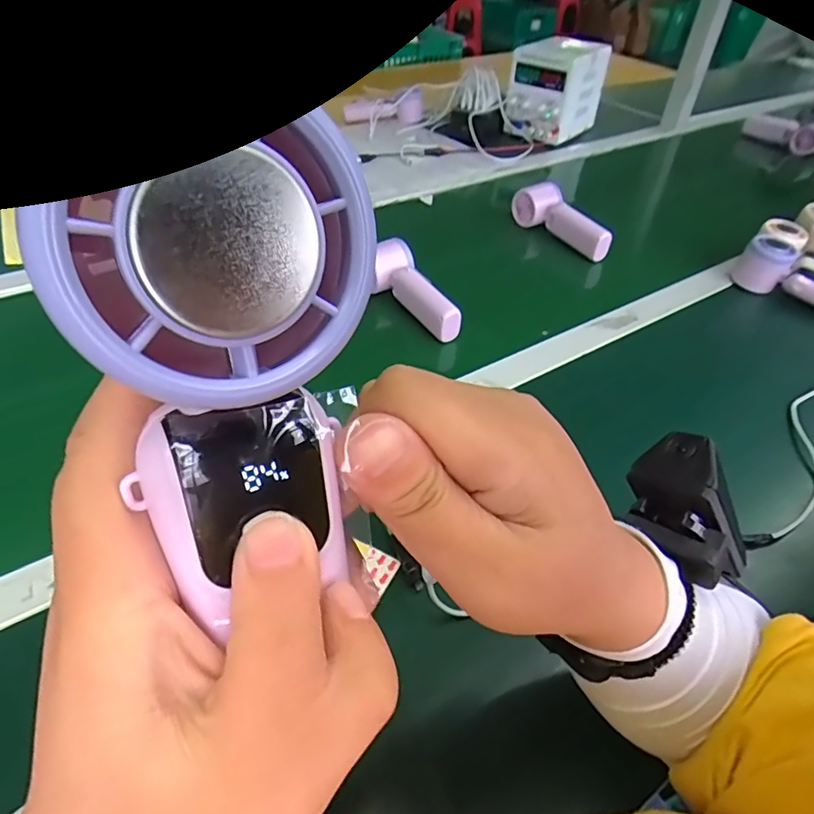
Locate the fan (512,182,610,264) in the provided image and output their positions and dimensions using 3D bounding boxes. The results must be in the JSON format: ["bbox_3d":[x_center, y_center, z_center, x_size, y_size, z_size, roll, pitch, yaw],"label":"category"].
[{"bbox_3d":[0.225,-0.276,0.789,0.038,0.059,0.178,-18,48,-21],"label":"fan"}]

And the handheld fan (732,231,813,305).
[{"bbox_3d":[0.518,-0.161,0.690,0.053,0.068,0.170,-26,51,-27],"label":"handheld fan"}]

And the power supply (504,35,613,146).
[{"bbox_3d":[0.310,-0.671,1.117,0.126,0.172,0.193,34,52,28],"label":"power supply"}]

